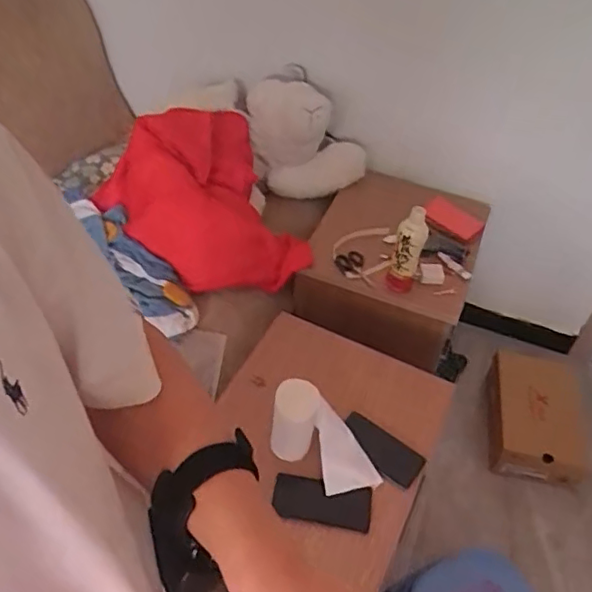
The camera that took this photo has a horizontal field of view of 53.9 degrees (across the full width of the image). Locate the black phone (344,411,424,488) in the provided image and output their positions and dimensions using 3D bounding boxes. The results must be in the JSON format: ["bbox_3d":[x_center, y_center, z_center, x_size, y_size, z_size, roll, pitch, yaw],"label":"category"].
[{"bbox_3d":[0.160,0.284,1.090,0.160,0.015,0.081,35,49,21],"label":"black phone"}]

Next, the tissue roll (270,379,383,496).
[{"bbox_3d":[0.050,0.257,1.030,0.210,0.104,0.125,23,49,15],"label":"tissue roll"}]

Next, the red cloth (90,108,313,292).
[{"bbox_3d":[-0.252,-0.251,1.511,0.450,0.247,0.537,-18,51,-21],"label":"red cloth"}]

